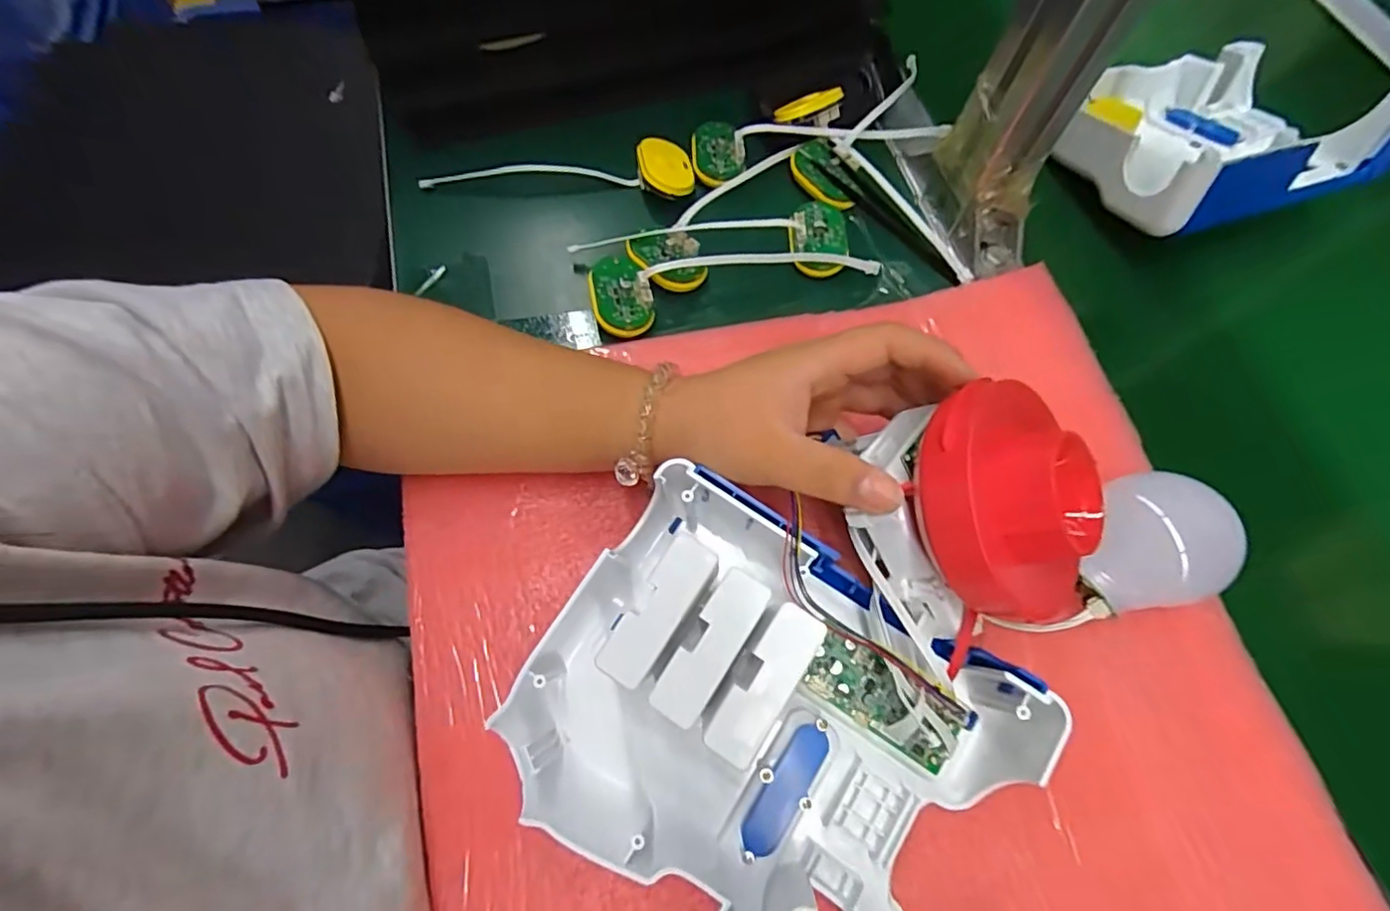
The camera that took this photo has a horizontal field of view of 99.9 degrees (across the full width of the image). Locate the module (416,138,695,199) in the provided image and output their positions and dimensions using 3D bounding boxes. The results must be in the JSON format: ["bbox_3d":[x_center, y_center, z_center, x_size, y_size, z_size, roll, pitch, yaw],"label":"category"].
[{"bbox_3d":[-0.089,-0.195,0.388,0.177,0.021,0.052,5,68,0],"label":"module"}]

